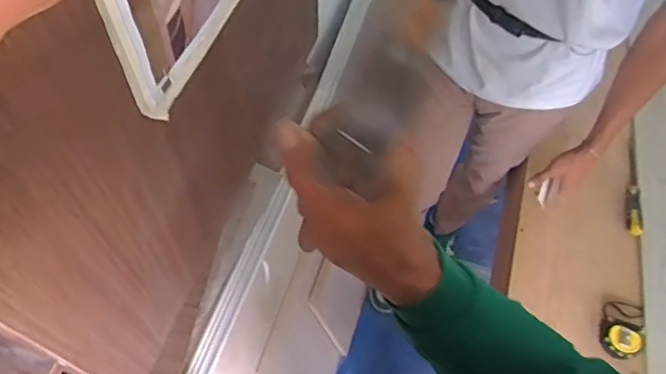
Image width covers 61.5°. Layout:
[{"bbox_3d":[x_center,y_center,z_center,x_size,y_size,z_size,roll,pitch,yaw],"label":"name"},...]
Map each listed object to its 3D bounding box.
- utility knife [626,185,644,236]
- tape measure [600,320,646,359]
[{"bbox_3d":[0.640,0.049,1.190,0.030,0.016,0.110,8,61,2],"label":"utility knife"},{"bbox_3d":[0.536,0.281,1.038,0.073,0.038,0.075,1,61,-2],"label":"tape measure"}]

